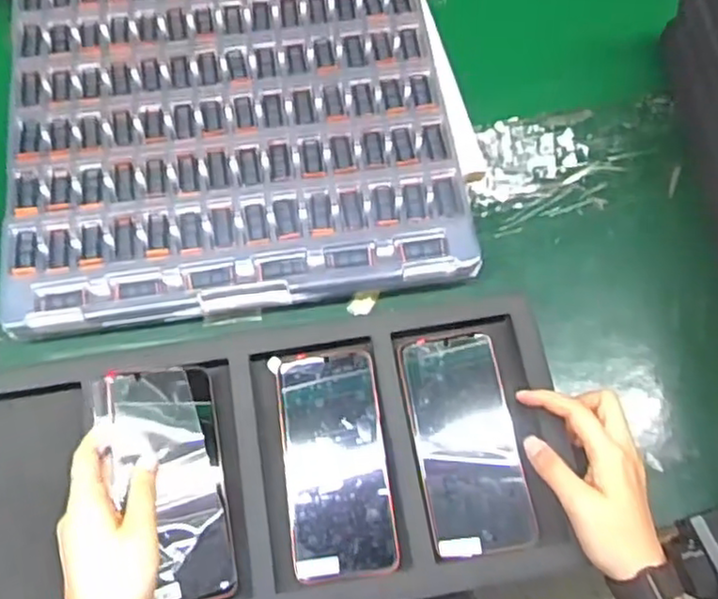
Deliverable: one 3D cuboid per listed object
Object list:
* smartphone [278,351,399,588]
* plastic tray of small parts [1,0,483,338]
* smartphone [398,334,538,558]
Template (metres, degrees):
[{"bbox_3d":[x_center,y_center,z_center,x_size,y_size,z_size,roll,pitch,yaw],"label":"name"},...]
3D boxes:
[{"bbox_3d":[-0.018,0.126,0.531,0.077,0.010,0.169,-7,68,-3],"label":"smartphone"},{"bbox_3d":[-0.121,-0.174,0.634,0.387,0.024,0.390,-8,68,-3],"label":"plastic tray of small parts"},{"bbox_3d":[0.084,0.111,0.539,0.078,0.005,0.167,-9,71,-4],"label":"smartphone"}]

